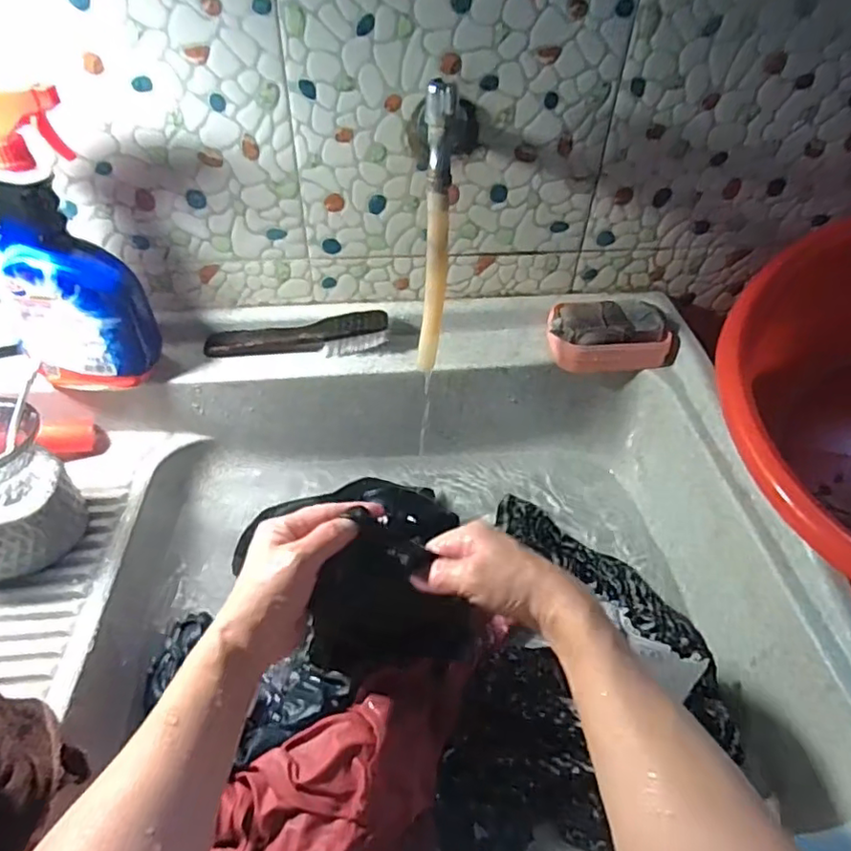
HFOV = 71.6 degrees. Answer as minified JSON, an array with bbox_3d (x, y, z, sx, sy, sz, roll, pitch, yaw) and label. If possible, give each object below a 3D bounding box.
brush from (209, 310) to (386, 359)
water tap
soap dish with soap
[{"bbox_3d":[-0.141,-0.100,0.649,0.196,0.032,0.038,-3,45,-5],"label":"brush"},{"bbox_3d":[0.014,-0.172,0.548,0.039,0.247,0.101,7,20,6],"label":"water tap"},{"bbox_3d":[0.205,-0.101,0.654,0.133,0.048,0.076,-1,45,-3],"label":"soap dish with soap"}]

